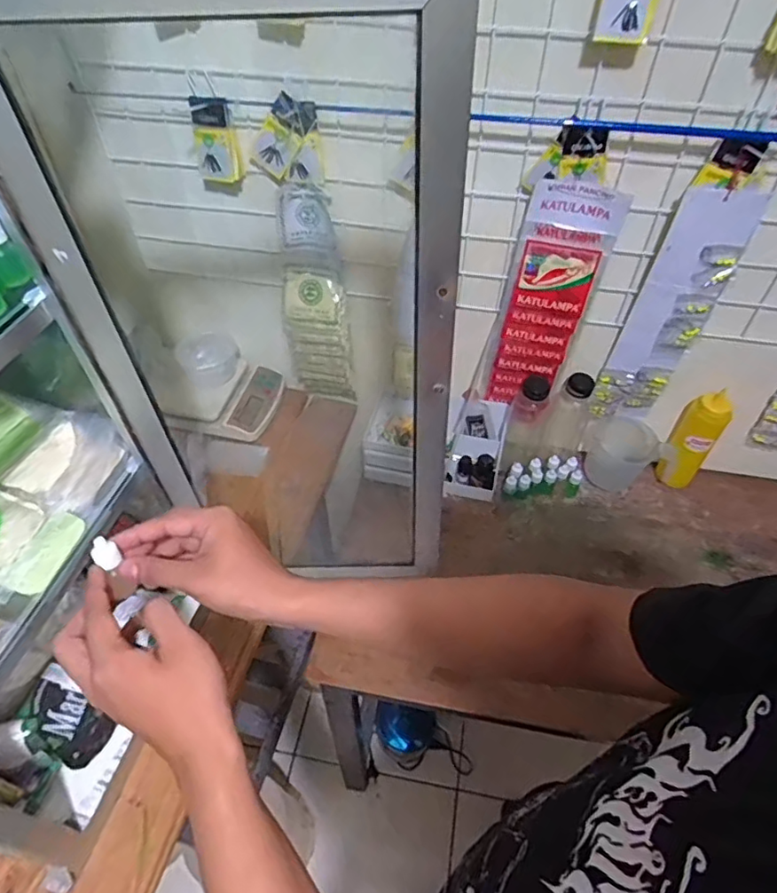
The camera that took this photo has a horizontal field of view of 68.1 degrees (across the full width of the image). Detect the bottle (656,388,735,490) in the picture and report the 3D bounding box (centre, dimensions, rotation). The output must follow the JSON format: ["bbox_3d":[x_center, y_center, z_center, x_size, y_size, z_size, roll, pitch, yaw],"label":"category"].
[{"bbox_3d":[0.500,-0.002,0.958,0.066,0.204,0.053,28,54,22],"label":"bottle"}]

